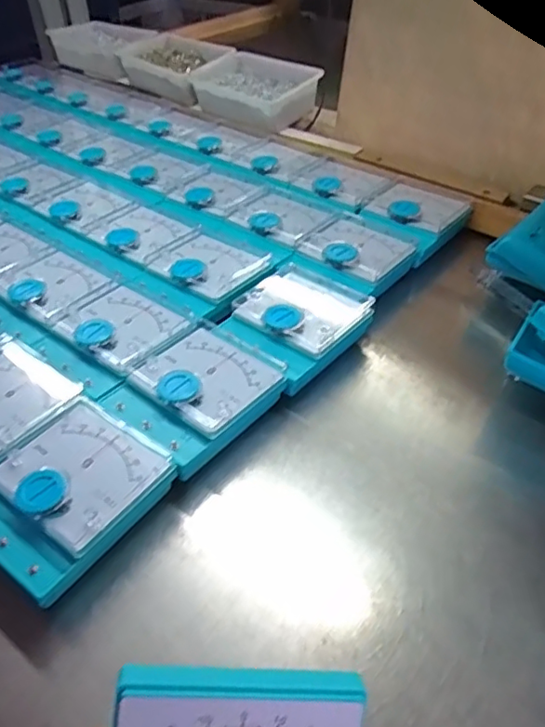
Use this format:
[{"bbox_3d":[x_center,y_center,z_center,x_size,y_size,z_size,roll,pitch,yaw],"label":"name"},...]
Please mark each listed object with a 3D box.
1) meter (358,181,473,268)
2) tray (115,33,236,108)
[{"bbox_3d":[0.153,-0.163,0.635,0.097,0.035,0.110,31,52,30],"label":"meter"},{"bbox_3d":[-0.155,-0.483,0.936,0.211,0.059,0.125,31,52,30],"label":"tray"}]

